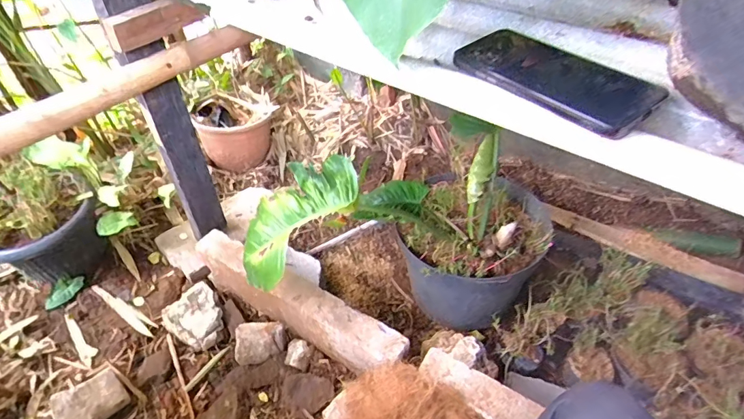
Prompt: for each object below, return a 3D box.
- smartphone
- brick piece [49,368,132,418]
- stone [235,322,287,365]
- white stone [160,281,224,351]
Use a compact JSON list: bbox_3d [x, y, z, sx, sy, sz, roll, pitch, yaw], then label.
[{"bbox_3d":[0.161,-0.119,0.379,0.082,0.014,0.169,-31,53,-25],"label":"smartphone"},{"bbox_3d":[-0.600,0.419,0.898,0.081,0.070,0.144,32,53,33],"label":"brick piece"},{"bbox_3d":[-0.266,0.311,1.006,0.113,0.050,0.081,-4,42,-1],"label":"stone"},{"bbox_3d":[-0.439,0.269,1.066,0.169,0.055,0.130,31,52,33],"label":"white stone"}]

